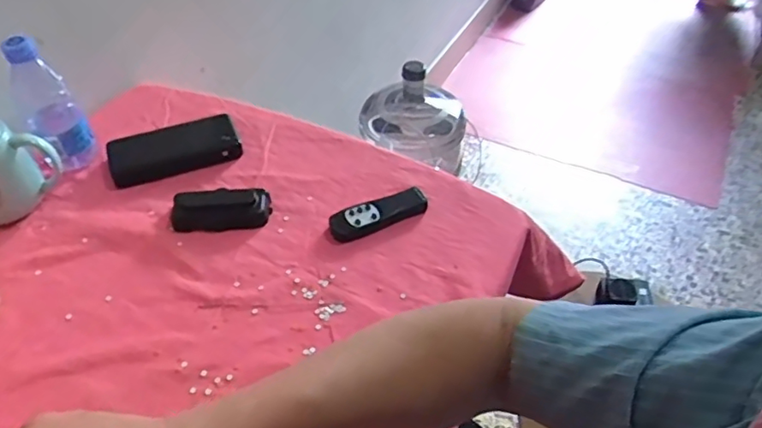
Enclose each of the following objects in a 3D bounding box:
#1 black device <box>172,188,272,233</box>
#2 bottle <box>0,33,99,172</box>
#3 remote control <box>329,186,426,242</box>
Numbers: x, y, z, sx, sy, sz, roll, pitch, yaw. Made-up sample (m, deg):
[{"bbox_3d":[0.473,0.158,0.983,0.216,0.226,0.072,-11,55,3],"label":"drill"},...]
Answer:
[{"bbox_3d":[-0.180,-0.006,0.657,0.106,0.019,0.048,-2,45,-2],"label":"black device"},{"bbox_3d":[-0.389,-0.129,0.681,0.060,0.156,0.065,-31,53,-27],"label":"bottle"},{"bbox_3d":[-0.001,-0.001,0.656,0.116,0.016,0.037,-19,48,-18],"label":"remote control"}]

